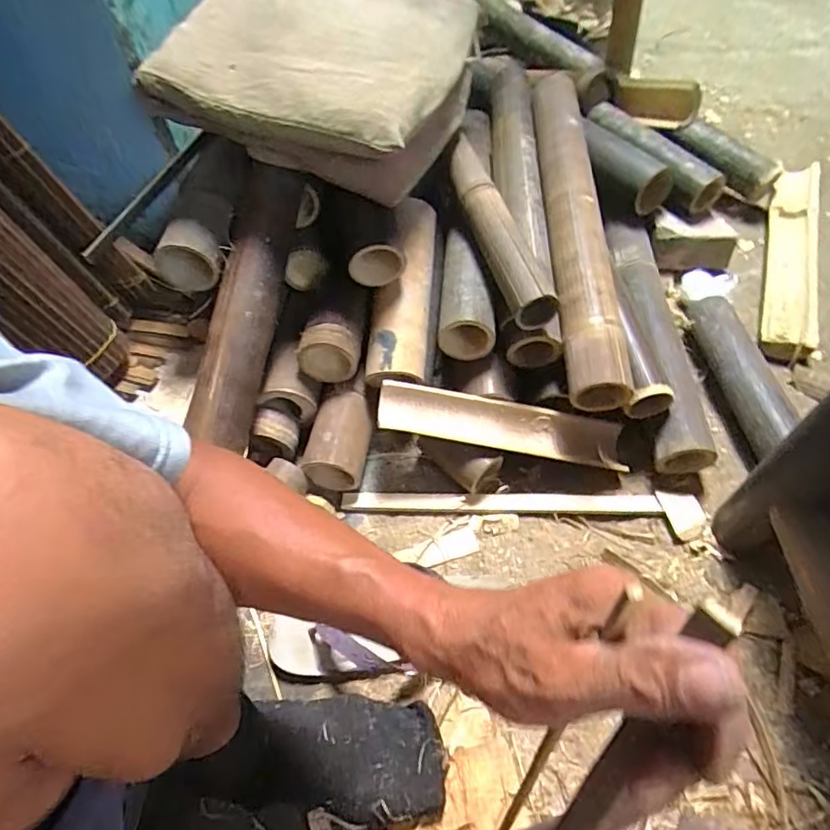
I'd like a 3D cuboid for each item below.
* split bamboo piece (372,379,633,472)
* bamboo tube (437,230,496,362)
[{"bbox_3d":[0.104,0.014,0.621,0.291,0.028,0.061,10,55,-6],"label":"split bamboo piece"},{"bbox_3d":[0.054,-0.161,0.656,0.066,0.056,0.184,-7,67,0],"label":"bamboo tube"}]

